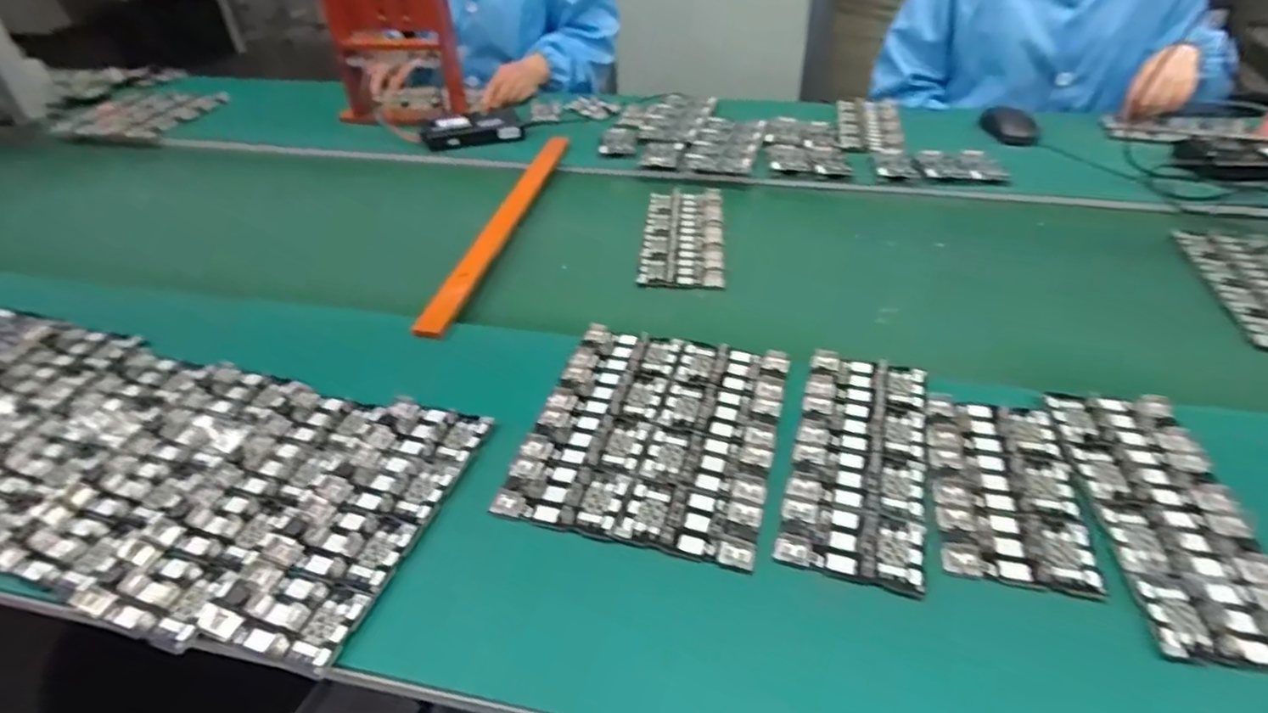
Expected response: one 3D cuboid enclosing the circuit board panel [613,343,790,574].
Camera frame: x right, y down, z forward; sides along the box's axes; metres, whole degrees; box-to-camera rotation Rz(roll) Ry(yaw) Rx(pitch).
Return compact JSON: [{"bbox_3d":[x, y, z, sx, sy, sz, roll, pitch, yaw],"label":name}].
[{"bbox_3d":[0.065,0.065,0.536,0.099,0.004,0.218,10,42,14],"label":"circuit board panel"}]

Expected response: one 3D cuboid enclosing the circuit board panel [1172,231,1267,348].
[{"bbox_3d":[0.659,-0.070,0.684,0.102,0.011,0.224,10,42,14],"label":"circuit board panel"}]

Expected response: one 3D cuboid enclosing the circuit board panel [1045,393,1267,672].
[{"bbox_3d":[0.382,0.108,0.467,0.098,0.008,0.222,3,41,7],"label":"circuit board panel"}]

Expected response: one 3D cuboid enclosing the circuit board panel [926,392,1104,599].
[{"bbox_3d":[0.276,0.096,0.491,0.096,0.006,0.163,8,42,12],"label":"circuit board panel"}]

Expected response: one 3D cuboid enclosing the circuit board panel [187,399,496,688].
[{"bbox_3d":[-0.202,0.116,0.493,0.099,0.007,0.219,11,43,16],"label":"circuit board panel"}]

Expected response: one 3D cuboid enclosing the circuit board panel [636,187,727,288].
[{"bbox_3d":[0.061,-0.151,0.815,0.095,0.011,0.214,1,41,5],"label":"circuit board panel"}]

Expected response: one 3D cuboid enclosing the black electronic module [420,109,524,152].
[{"bbox_3d":[-0.260,-0.372,1.064,0.156,0.023,0.104,-6,41,-4],"label":"black electronic module"}]

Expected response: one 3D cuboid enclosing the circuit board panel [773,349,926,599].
[{"bbox_3d":[0.178,0.075,0.518,0.096,0.005,0.223,11,42,15],"label":"circuit board panel"}]

